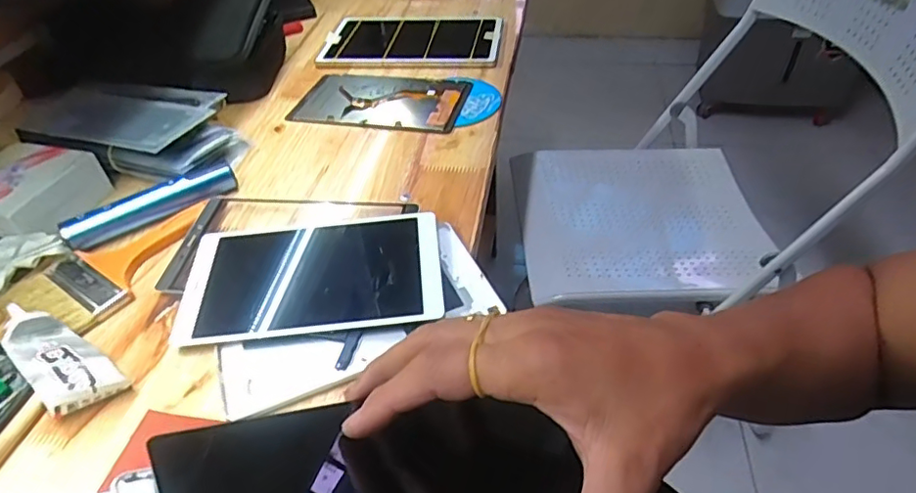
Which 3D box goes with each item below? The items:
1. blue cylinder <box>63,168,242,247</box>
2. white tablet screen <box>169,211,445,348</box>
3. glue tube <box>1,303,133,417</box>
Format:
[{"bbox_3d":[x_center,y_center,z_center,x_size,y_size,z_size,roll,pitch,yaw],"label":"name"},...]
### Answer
[{"bbox_3d":[-0.286,-0.041,0.533,0.151,0.026,0.023,-30,51,-24],"label":"blue cylinder"},{"bbox_3d":[-0.120,0.021,0.473,0.209,0.008,0.125,-7,46,0],"label":"white tablet screen"},{"bbox_3d":[-0.292,0.078,0.412,0.113,0.018,0.046,28,53,28],"label":"glue tube"}]

